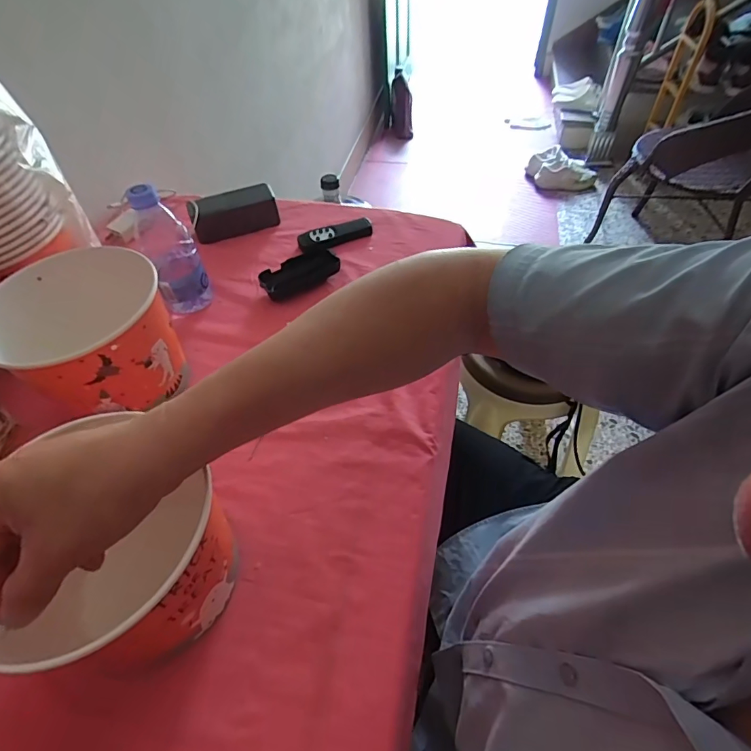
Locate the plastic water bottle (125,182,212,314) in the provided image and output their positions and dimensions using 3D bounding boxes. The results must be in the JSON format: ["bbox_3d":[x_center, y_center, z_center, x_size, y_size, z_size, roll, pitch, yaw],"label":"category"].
[{"bbox_3d":[-0.254,-0.152,0.551,0.060,0.161,0.052,-26,57,-17],"label":"plastic water bottle"}]

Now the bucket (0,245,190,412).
[{"bbox_3d":[-0.292,-0.032,0.476,0.155,0.130,0.152,-26,56,-17],"label":"bucket"}]

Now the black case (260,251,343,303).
[{"bbox_3d":[-0.107,-0.141,0.621,0.106,0.025,0.058,-30,58,-20],"label":"black case"}]

